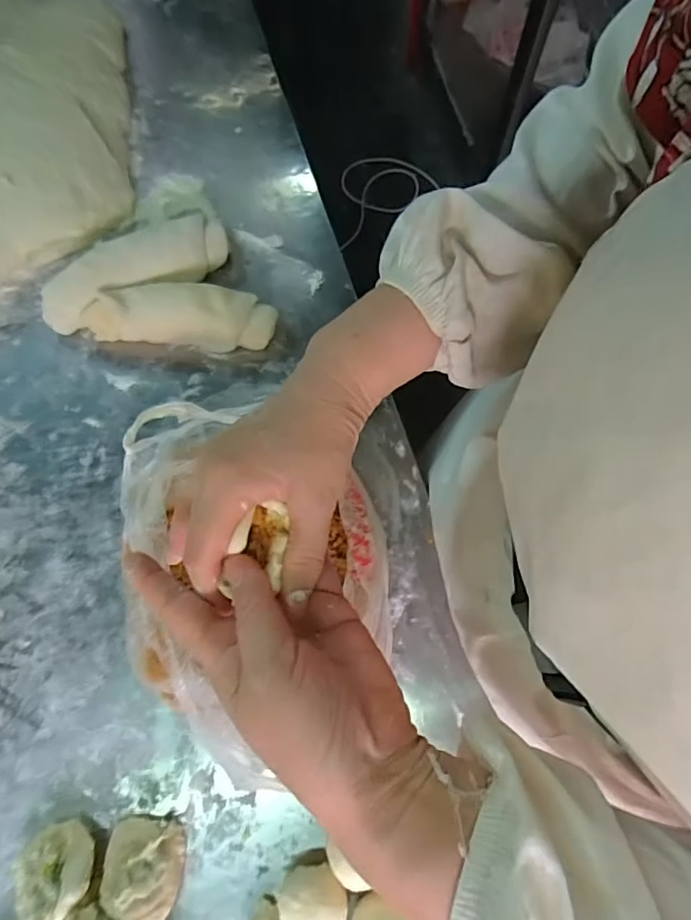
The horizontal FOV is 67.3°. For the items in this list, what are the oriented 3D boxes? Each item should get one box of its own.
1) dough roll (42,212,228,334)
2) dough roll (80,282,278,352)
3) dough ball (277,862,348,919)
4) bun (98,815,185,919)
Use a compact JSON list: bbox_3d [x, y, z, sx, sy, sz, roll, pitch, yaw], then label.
[{"bbox_3d":[-0.199,-0.181,0.488,0.178,0.048,0.051,-27,75,-7],"label":"dough roll"},{"bbox_3d":[-0.151,-0.132,0.476,0.167,0.046,0.046,3,74,1],"label":"dough roll"},{"bbox_3d":[-0.021,0.302,0.357,0.045,0.037,0.044,0,74,0],"label":"dough ball"},{"bbox_3d":[-0.145,0.289,0.366,0.054,0.029,0.058,2,74,1],"label":"bun"}]

